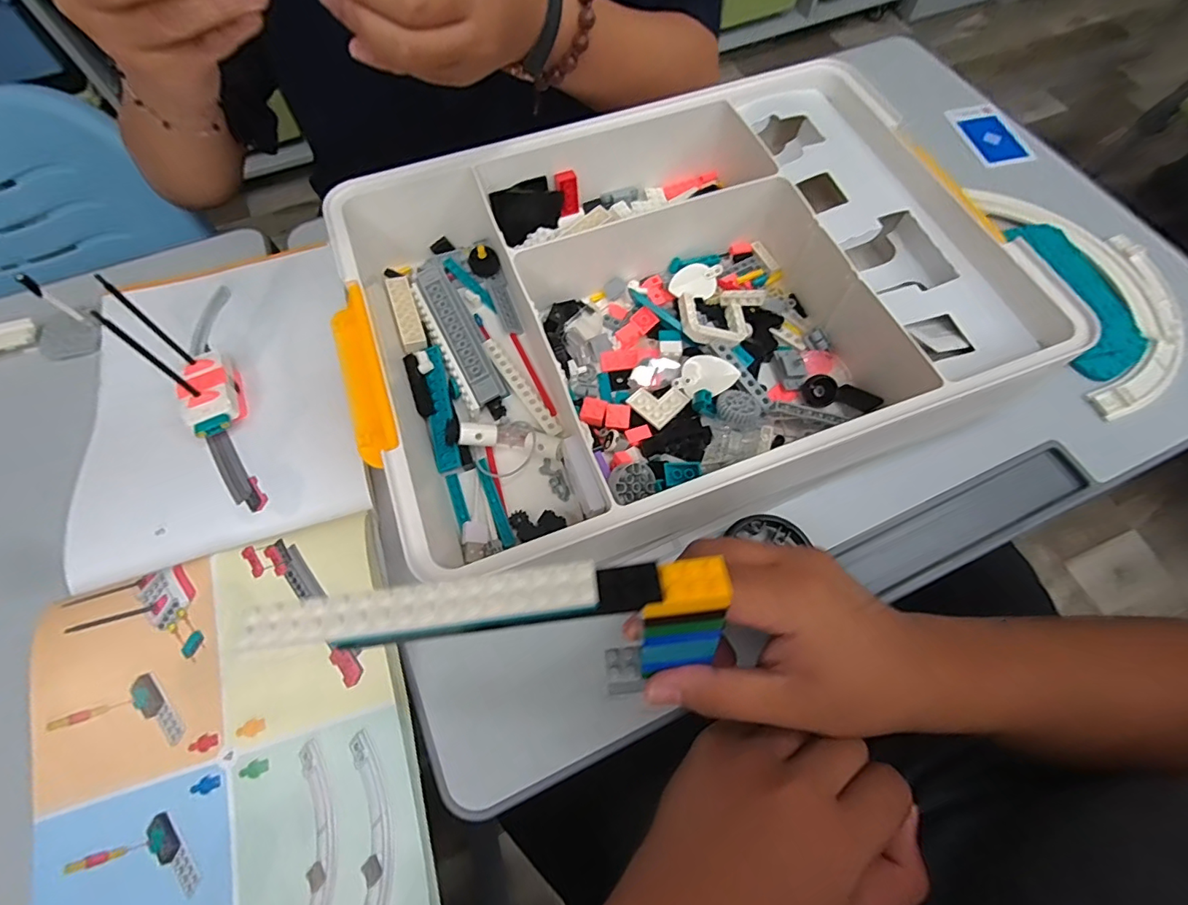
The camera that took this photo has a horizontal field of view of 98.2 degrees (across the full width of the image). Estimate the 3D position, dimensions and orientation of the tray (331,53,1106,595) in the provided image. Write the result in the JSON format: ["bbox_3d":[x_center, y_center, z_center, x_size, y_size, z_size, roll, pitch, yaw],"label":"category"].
[{"bbox_3d":[0.053,-0.114,0.366,0.421,0.072,0.301,-20,67,-8],"label":"tray"}]

